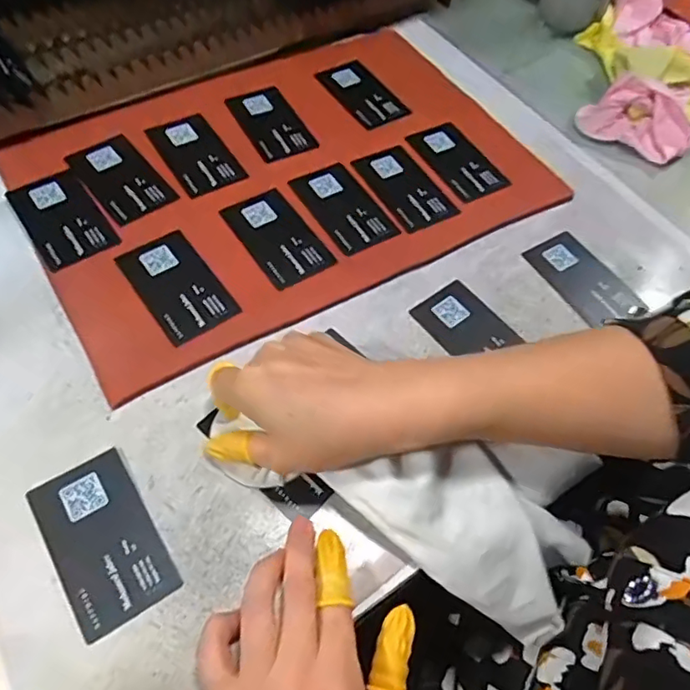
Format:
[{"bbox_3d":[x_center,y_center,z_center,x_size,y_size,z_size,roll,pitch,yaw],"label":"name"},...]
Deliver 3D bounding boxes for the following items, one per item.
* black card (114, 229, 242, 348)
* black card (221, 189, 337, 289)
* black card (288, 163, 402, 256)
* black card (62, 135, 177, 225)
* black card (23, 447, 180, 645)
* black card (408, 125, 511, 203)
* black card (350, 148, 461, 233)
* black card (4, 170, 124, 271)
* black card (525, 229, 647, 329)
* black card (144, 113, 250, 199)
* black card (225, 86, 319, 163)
[{"bbox_3d":[-0.114,-0.042,0.373,0.049,0.004,0.087,-32,67,-21],"label":"black card"},{"bbox_3d":[-0.048,-0.080,0.398,0.049,0.004,0.085,-28,65,-20],"label":"black card"},{"bbox_3d":[-0.001,-0.106,0.418,0.047,0.004,0.087,-26,65,-19],"label":"black card"},{"bbox_3d":[-0.170,-0.126,0.418,0.049,0.004,0.085,-36,68,-23],"label":"black card"},{"bbox_3d":[-0.129,0.101,0.291,0.050,0.004,0.089,-29,66,-20],"label":"black card"},{"bbox_3d":[0.094,-0.152,0.454,0.045,0.006,0.085,-27,65,-12],"label":"black card"},{"bbox_3d":[0.049,-0.126,0.435,0.052,0.006,0.087,-25,63,-18],"label":"black card"},{"bbox_3d":[-0.203,-0.092,0.394,0.050,0.004,0.091,-31,66,-21],"label":"black card"},{"bbox_3d":[0.177,-0.050,0.408,0.049,0.004,0.082,-25,64,-18],"label":"black card"},{"bbox_3d":[-0.118,-0.153,0.437,0.049,0.004,0.086,-28,65,-20],"label":"black card"},{"bbox_3d":[-0.062,-0.187,0.464,0.049,0.006,0.084,-25,64,-17],"label":"black card"}]

